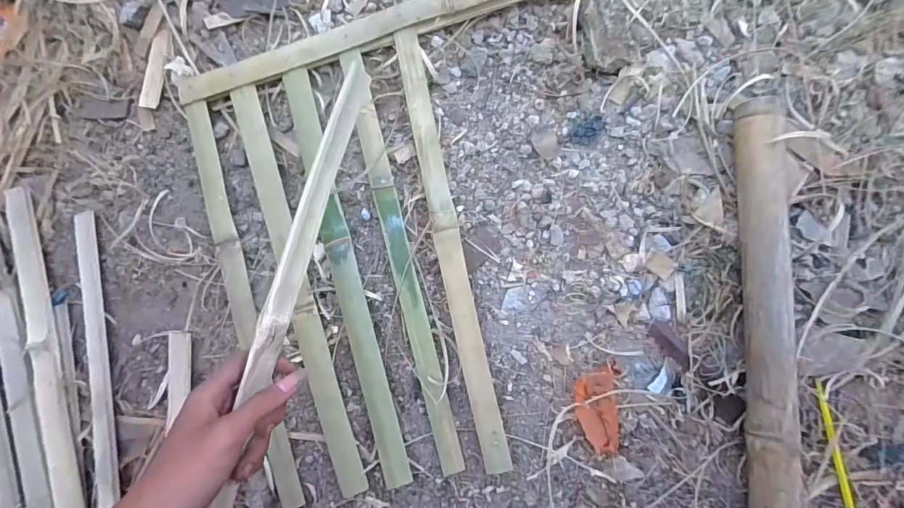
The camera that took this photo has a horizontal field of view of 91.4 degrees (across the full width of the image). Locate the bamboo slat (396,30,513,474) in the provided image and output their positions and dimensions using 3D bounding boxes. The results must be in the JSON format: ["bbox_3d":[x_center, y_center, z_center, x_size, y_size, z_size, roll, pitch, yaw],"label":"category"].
[{"bbox_3d":[-0.002,-0.012,0.462,0.028,0.008,0.466,-11,84,-5],"label":"bamboo slat"}]

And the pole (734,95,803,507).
[{"bbox_3d":[0.302,0.065,0.427,0.037,0.046,0.420,0,86,4],"label":"pole"}]

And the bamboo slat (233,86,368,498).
[{"bbox_3d":[-0.172,0.033,0.489,0.033,0.017,0.460,-17,85,3],"label":"bamboo slat"}]

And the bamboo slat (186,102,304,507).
[{"bbox_3d":[-0.237,0.052,0.497,0.031,0.016,0.460,-16,85,3],"label":"bamboo slat"}]

